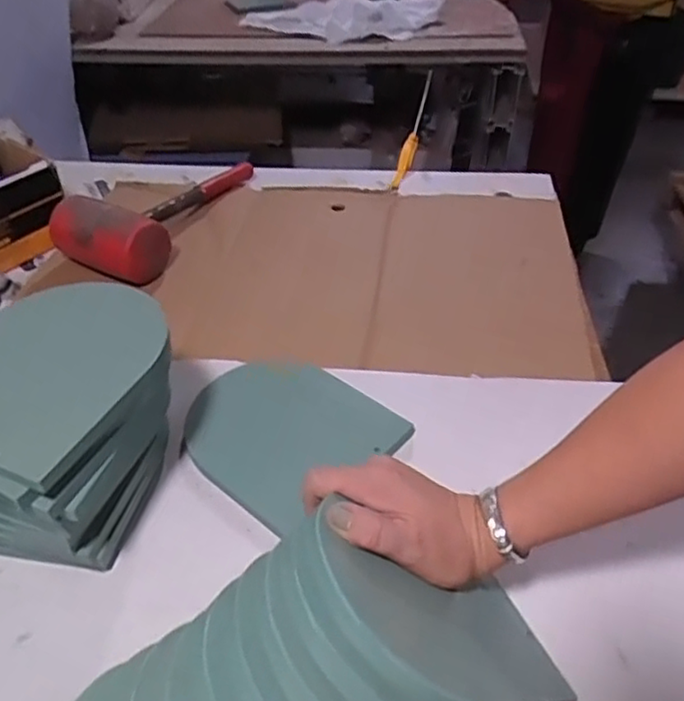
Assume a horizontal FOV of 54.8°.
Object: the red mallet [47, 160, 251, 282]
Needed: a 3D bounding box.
[{"bbox_3d":[-0.238,-0.203,0.873,0.141,0.089,0.314,10,41,14],"label":"red mallet"}]

